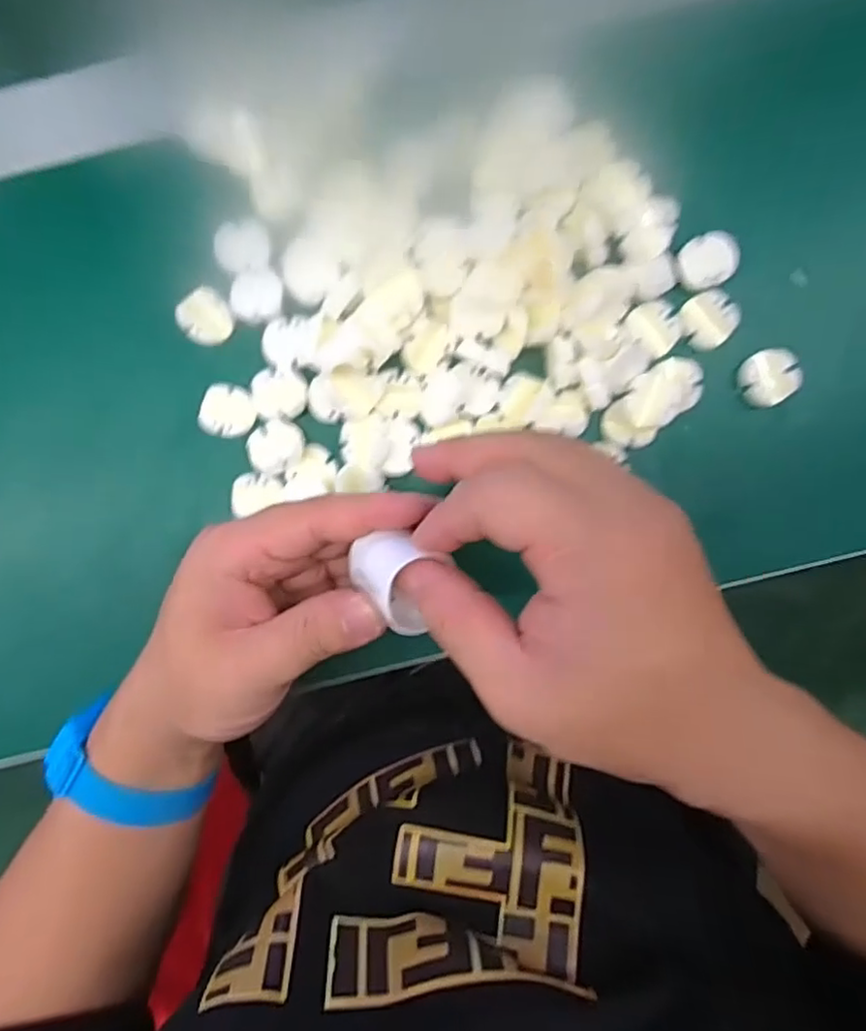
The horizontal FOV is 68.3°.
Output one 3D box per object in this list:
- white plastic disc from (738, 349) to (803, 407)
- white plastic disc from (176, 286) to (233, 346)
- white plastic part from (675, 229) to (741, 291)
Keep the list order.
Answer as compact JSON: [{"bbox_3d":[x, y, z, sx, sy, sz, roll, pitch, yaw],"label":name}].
[{"bbox_3d":[0.174,-0.071,0.329,0.027,0.009,0.028,0,93,-2],"label":"white plastic disc"},{"bbox_3d":[-0.116,-0.101,0.326,0.026,0.007,0.025,0,93,-2],"label":"white plastic disc"},{"bbox_3d":[0.139,-0.128,0.322,0.029,0.007,0.026,-19,94,0],"label":"white plastic part"}]

